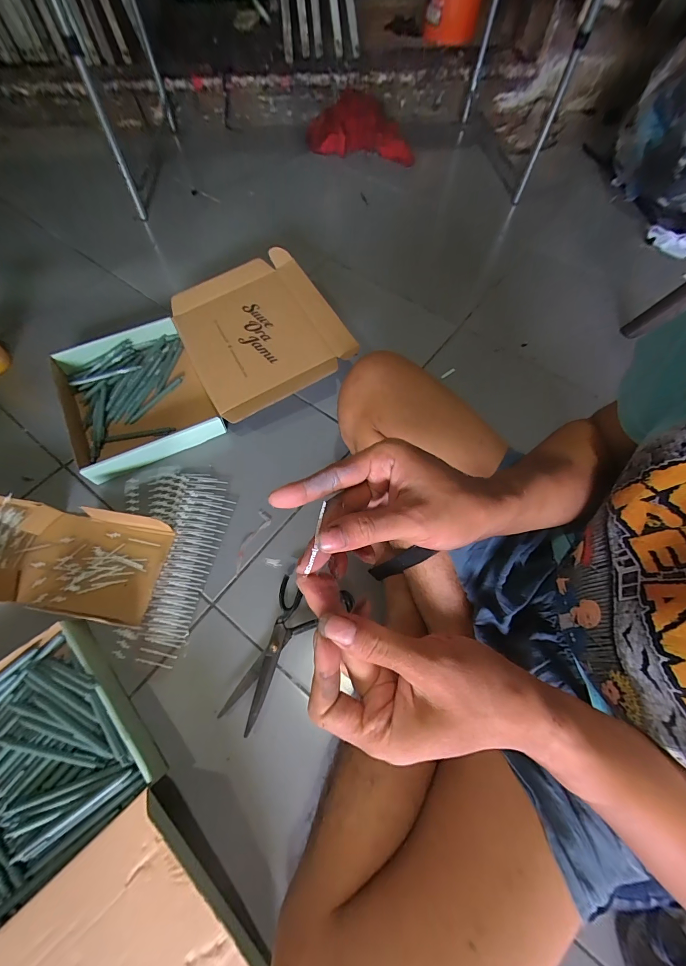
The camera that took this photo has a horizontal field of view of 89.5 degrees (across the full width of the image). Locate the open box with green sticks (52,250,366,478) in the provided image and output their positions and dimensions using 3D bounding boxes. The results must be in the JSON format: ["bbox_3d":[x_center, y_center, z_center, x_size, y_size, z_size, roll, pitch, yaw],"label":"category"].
[{"bbox_3d":[-0.284,-0.257,0.710,0.554,0.104,0.362,-22,68,-12],"label":"open box with green sticks"}]

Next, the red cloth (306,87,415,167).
[{"bbox_3d":[0.062,-1.133,1.110,0.353,0.136,0.141,-12,65,-22],"label":"red cloth"}]

